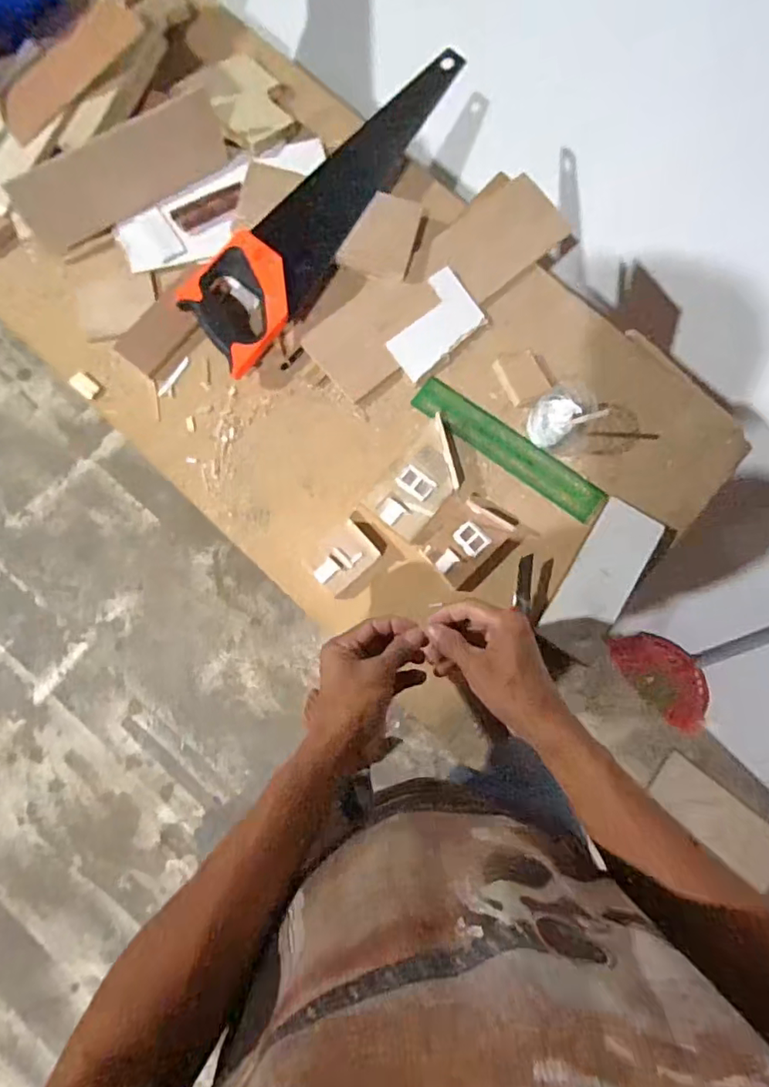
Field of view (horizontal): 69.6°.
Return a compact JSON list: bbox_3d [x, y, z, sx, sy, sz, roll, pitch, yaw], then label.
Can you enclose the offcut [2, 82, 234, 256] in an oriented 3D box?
[{"bbox_3d":[-0.309,-0.446,0.664,0.265,0.082,0.013,-35,49,-11],"label":"offcut"}]

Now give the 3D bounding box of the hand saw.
[{"bbox_3d":[-0.067,-0.450,0.693,0.118,0.041,0.540,32,80,3],"label":"hand saw"}]

